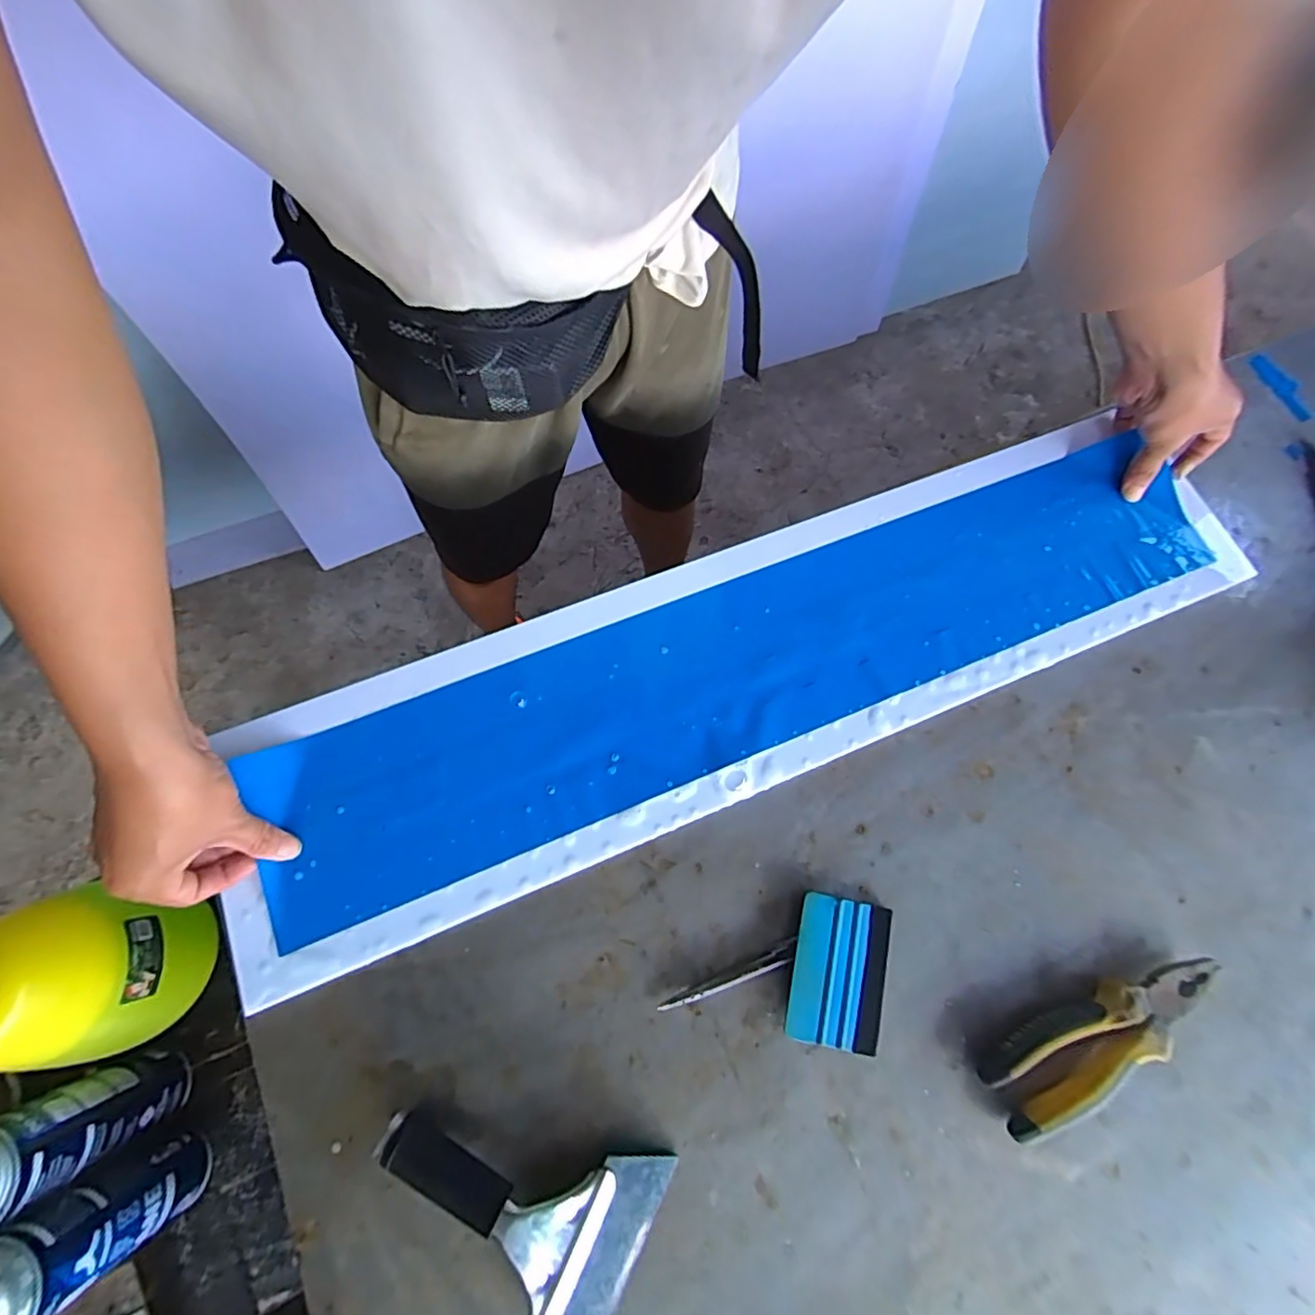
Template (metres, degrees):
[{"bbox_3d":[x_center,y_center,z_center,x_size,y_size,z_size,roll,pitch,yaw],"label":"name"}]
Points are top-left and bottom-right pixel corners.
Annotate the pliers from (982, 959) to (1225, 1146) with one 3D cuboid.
[{"bbox_3d":[0.317,0.264,0.412,0.186,0.033,0.048,-25,75,-10],"label":"pliers"}]

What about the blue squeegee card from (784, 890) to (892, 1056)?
[{"bbox_3d":[0.133,0.228,0.423,0.070,0.014,0.097,13,72,2],"label":"blue squeegee card"}]

